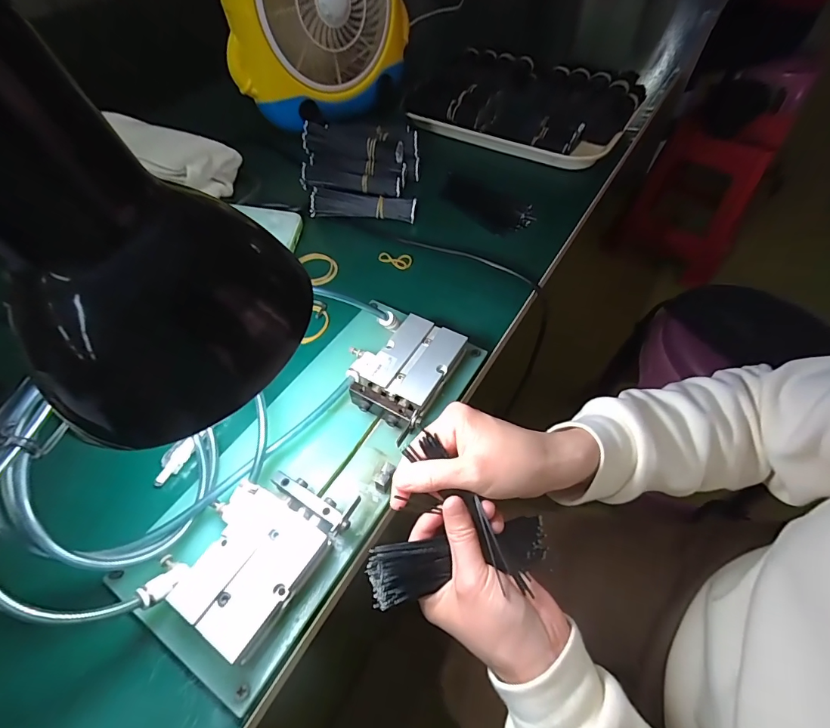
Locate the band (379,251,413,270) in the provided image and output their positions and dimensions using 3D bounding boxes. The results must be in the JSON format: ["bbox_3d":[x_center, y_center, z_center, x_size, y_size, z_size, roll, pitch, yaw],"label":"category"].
[{"bbox_3d":[-0.021,-0.108,0.433,0.036,0.004,0.016,16,55,10],"label":"band"}]

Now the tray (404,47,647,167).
[{"bbox_3d":[0.134,-0.358,0.582,0.299,0.065,0.176,23,57,15],"label":"tray"}]

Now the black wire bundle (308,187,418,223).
[{"bbox_3d":[-0.058,-0.177,0.470,0.116,0.025,0.020,3,54,1],"label":"black wire bundle"}]

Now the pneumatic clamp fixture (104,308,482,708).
[{"bbox_3d":[-0.068,0.058,0.297,0.121,0.034,0.264,27,58,17],"label":"pneumatic clamp fixture"}]

